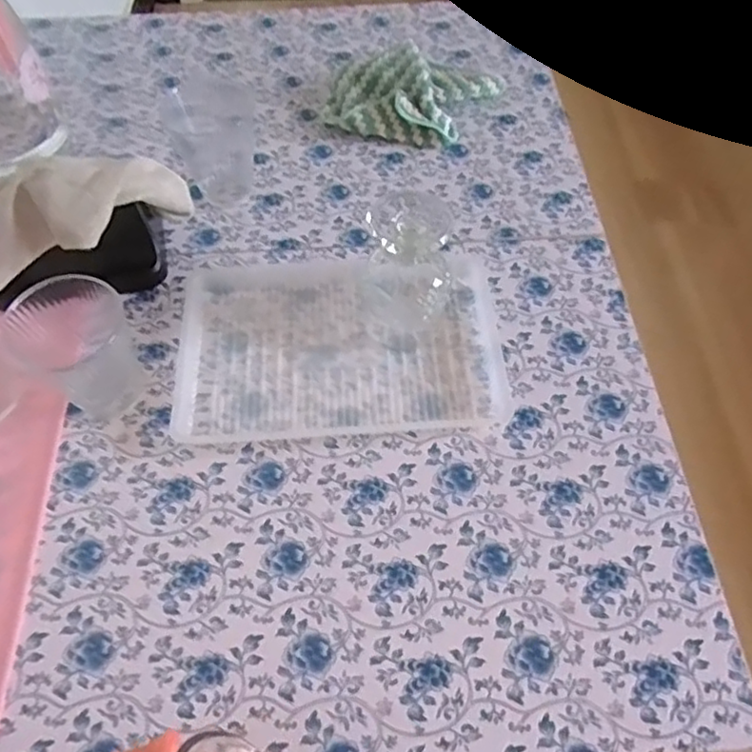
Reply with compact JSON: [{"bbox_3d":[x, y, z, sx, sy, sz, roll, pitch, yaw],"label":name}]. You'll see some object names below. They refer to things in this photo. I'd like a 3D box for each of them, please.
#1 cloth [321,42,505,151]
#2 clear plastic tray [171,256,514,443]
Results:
[{"bbox_3d":[0.034,-0.294,0.638,0.140,0.050,0.153,28,61,18],"label":"cloth"},{"bbox_3d":[-0.025,-0.029,0.494,0.242,0.020,0.152,-4,57,-2],"label":"clear plastic tray"}]

